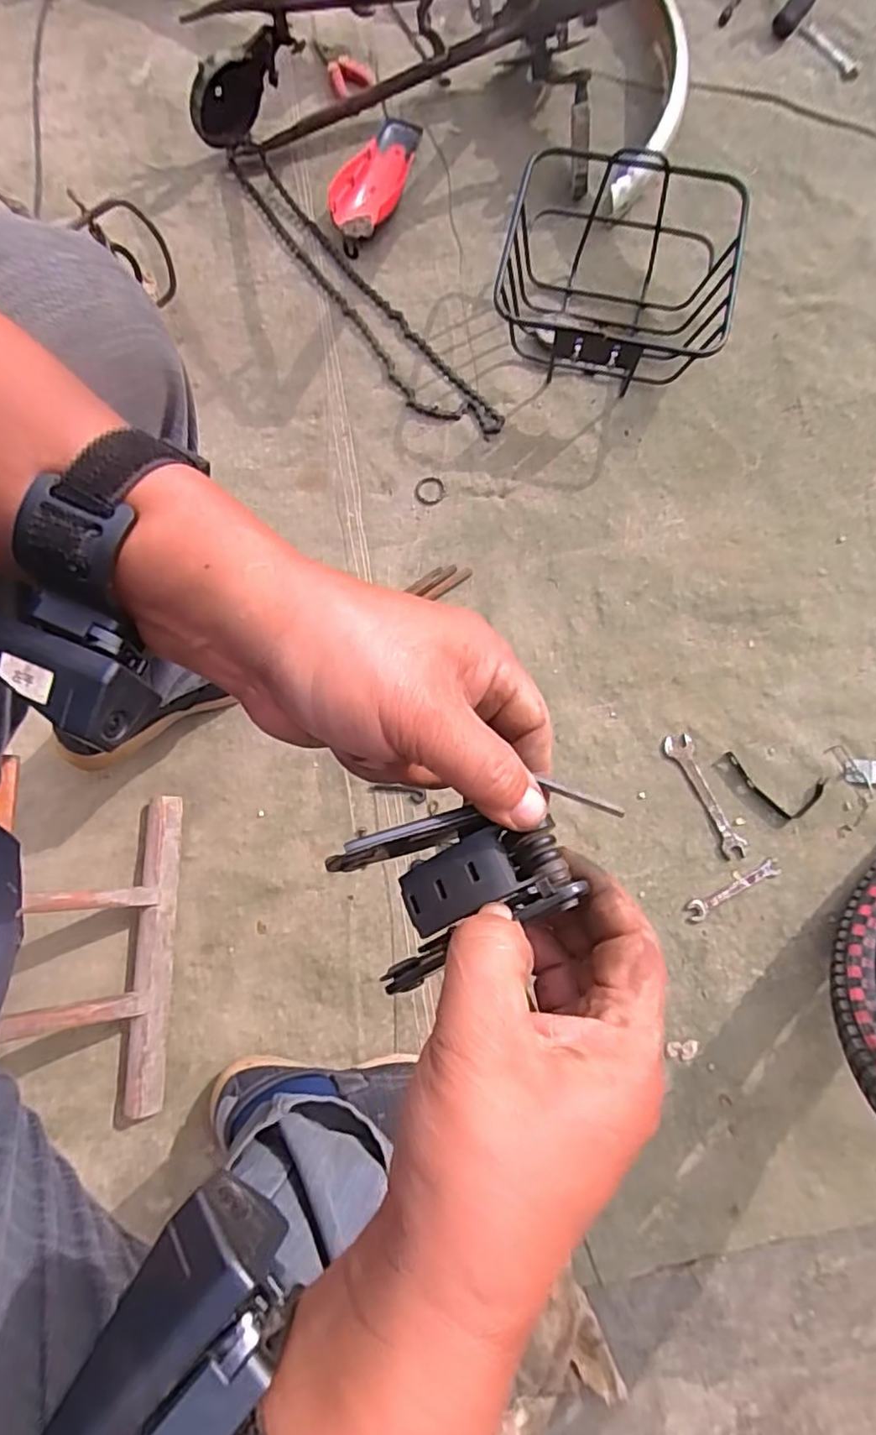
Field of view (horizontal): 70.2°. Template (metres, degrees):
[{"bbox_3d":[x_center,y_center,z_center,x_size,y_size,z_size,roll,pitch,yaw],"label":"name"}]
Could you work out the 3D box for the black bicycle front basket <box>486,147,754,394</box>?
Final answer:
[{"bbox_3d":[0.207,-0.512,0.745,0.262,0.147,0.215,12,79,1],"label":"black bicycle front basket"}]

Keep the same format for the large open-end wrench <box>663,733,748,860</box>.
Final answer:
[{"bbox_3d":[0.307,0.089,0.715,0.033,0.004,0.150,-24,80,-5],"label":"large open-end wrench"}]

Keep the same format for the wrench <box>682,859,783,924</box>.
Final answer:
[{"bbox_3d":[0.329,0.194,0.696,0.116,0.004,0.023,-28,81,-6],"label":"wrench"}]

